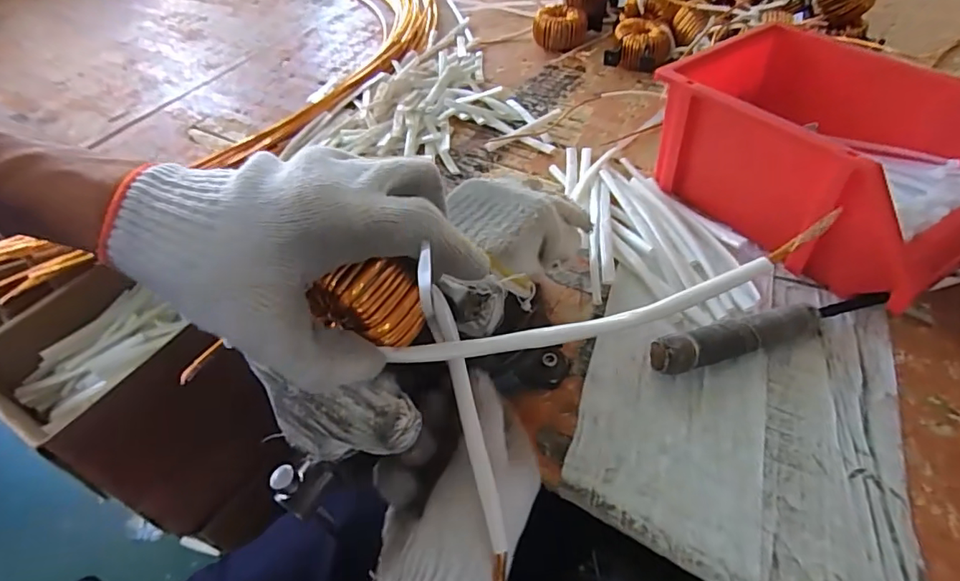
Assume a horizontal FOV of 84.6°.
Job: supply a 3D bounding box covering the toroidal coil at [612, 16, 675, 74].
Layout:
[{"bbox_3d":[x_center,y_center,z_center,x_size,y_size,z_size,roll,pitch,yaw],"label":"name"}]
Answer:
[{"bbox_3d":[0.209,-0.314,0.678,0.071,0.041,0.078,-6,48,3],"label":"toroidal coil"}]

